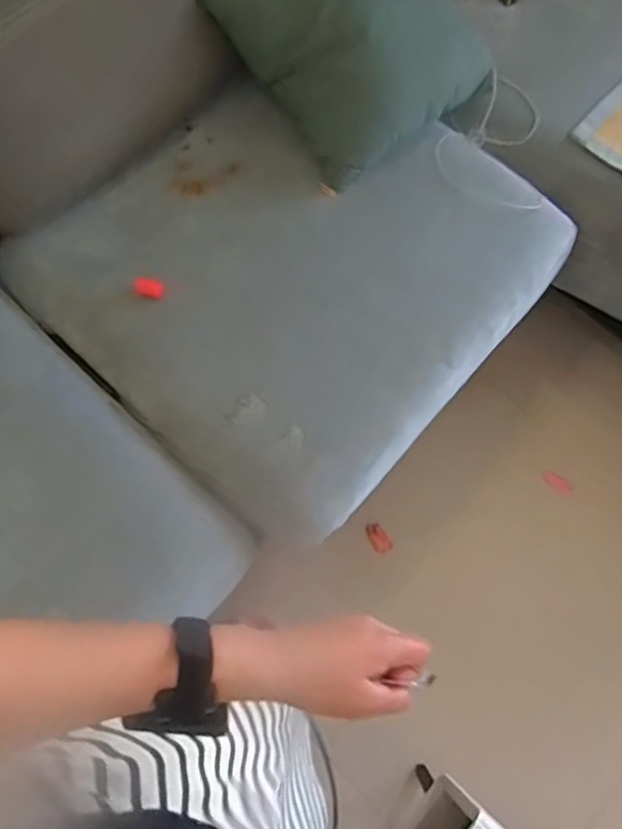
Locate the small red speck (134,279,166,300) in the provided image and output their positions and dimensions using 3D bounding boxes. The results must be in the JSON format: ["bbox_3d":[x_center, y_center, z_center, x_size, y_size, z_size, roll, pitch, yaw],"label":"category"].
[{"bbox_3d":[-0.252,-0.197,1.014,0.050,0.010,0.028,11,72,2],"label":"small red speck"}]

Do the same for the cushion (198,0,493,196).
[{"bbox_3d":[0.082,-0.625,1.054,0.399,0.083,0.377,-42,107,-10],"label":"cushion"}]

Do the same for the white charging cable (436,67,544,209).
[{"bbox_3d":[0.314,-0.479,1.147,0.187,0.055,0.291,4,71,0],"label":"white charging cable"}]

